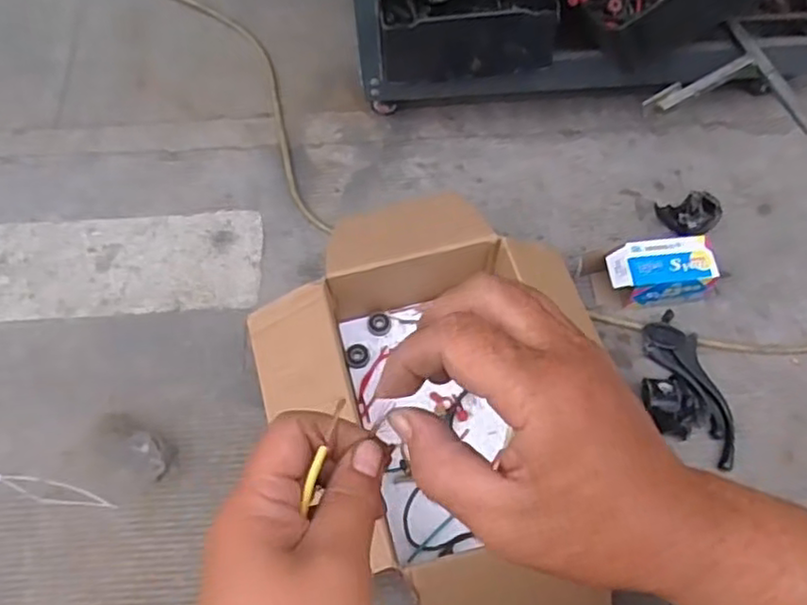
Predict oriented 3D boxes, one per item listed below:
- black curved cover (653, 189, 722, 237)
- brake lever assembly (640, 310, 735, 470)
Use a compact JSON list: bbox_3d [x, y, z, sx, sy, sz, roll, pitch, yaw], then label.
[{"bbox_3d":[0.376,-0.113,0.889,0.075,0.045,0.067,-24,67,-8],"label":"black curved cover"},{"bbox_3d":[0.324,0.100,0.787,0.089,0.048,0.183,-13,66,-3],"label":"brake lever assembly"}]

